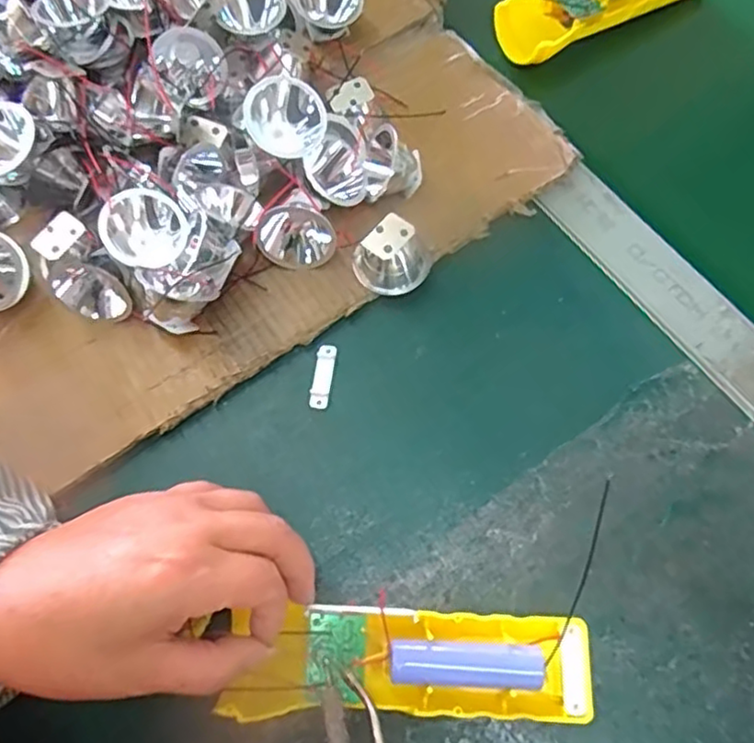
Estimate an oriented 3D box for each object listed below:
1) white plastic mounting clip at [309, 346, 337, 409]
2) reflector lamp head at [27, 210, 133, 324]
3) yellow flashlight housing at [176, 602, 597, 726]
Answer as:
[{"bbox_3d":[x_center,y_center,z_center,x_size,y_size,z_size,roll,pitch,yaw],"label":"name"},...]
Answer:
[{"bbox_3d":[-0.030,0.003,0.360,0.010,0.005,0.037,7,69,5],"label":"white plastic mounting clip"},{"bbox_3d":[-0.166,-0.056,0.363,0.032,0.036,0.063,-35,71,-11],"label":"reflector lamp head"},{"bbox_3d":[0.016,0.127,0.283,0.156,0.021,0.044,2,68,-3],"label":"yellow flashlight housing"}]

